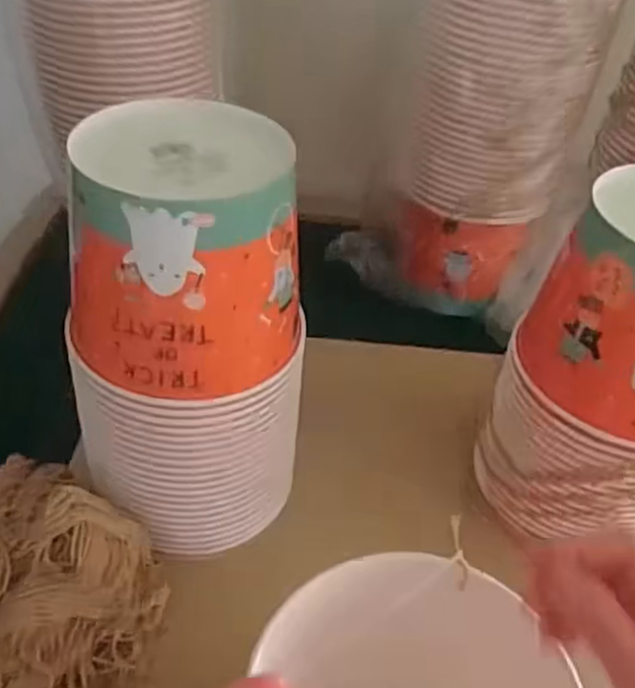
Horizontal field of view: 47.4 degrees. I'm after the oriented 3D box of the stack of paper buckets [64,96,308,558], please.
[{"bbox_3d":[-0.087,0.000,0.494,0.123,0.275,0.138,34,47,29],"label":"stack of paper buckets"}]

